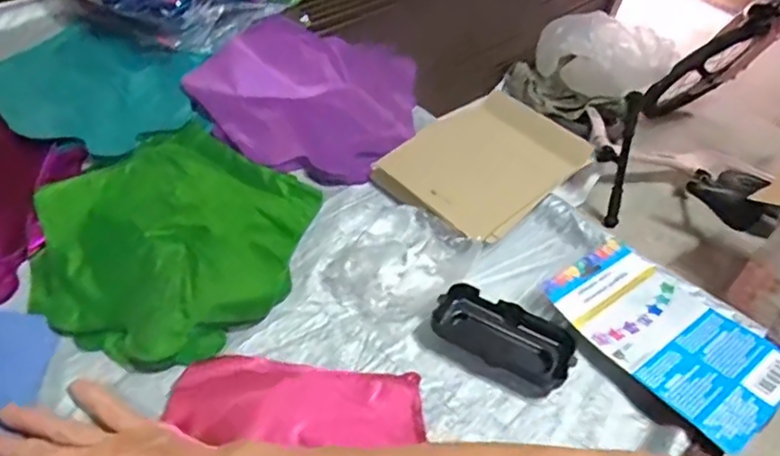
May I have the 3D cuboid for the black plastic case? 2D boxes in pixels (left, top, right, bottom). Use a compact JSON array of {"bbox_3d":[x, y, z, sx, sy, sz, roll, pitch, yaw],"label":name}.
[{"bbox_3d":[0.089,0.085,0.485,0.108,0.027,0.048,26,48,17],"label":"black plastic case"}]

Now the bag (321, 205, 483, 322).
[{"bbox_3d":[0.011,0.026,0.528,0.094,0.028,0.116,29,49,20],"label":"bag"}]

